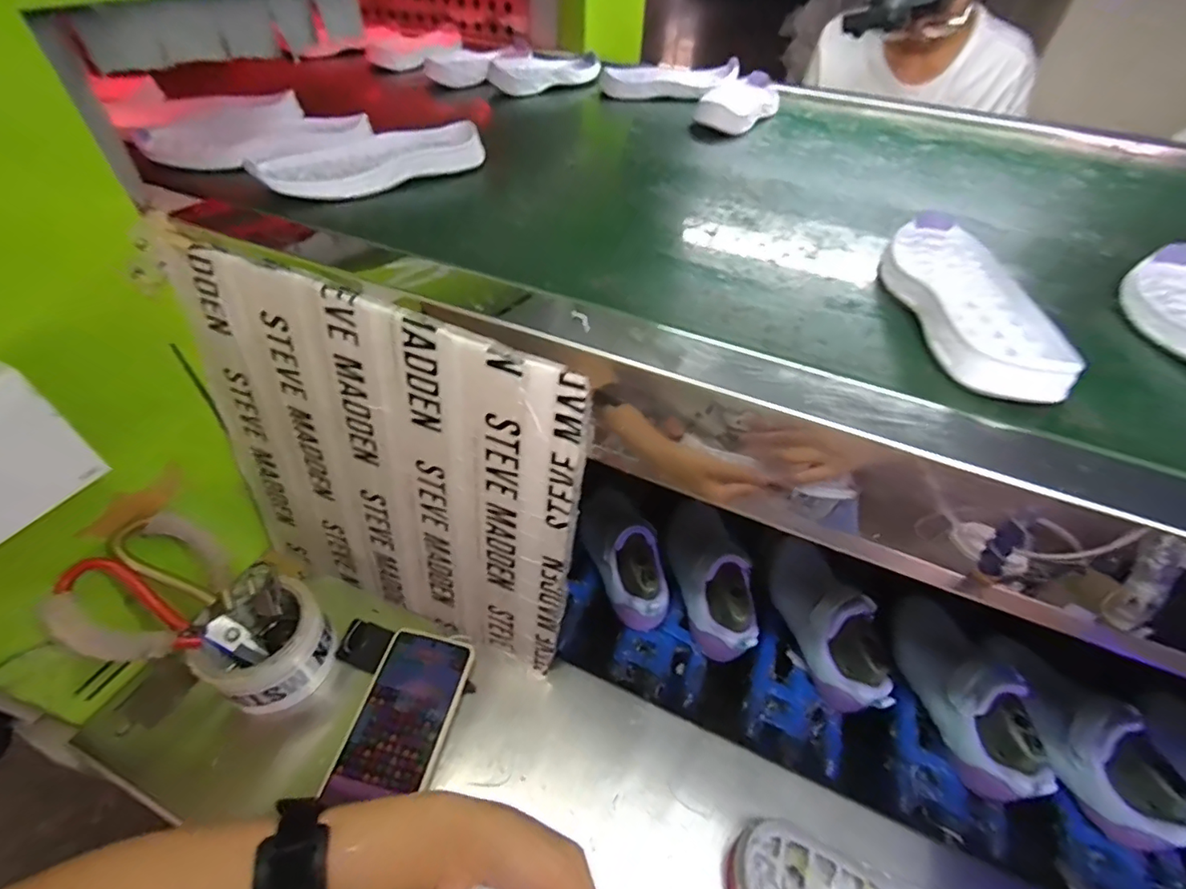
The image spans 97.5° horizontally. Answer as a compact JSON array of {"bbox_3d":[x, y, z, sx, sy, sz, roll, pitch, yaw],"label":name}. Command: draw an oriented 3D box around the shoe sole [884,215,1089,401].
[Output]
[{"bbox_3d":[0.245,-0.097,0.343,0.085,0.021,0.199,8,47,4],"label":"shoe sole"}]

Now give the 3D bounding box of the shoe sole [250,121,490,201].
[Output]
[{"bbox_3d":[-0.189,-0.250,0.457,0.187,0.028,0.081,-23,52,-23],"label":"shoe sole"}]

